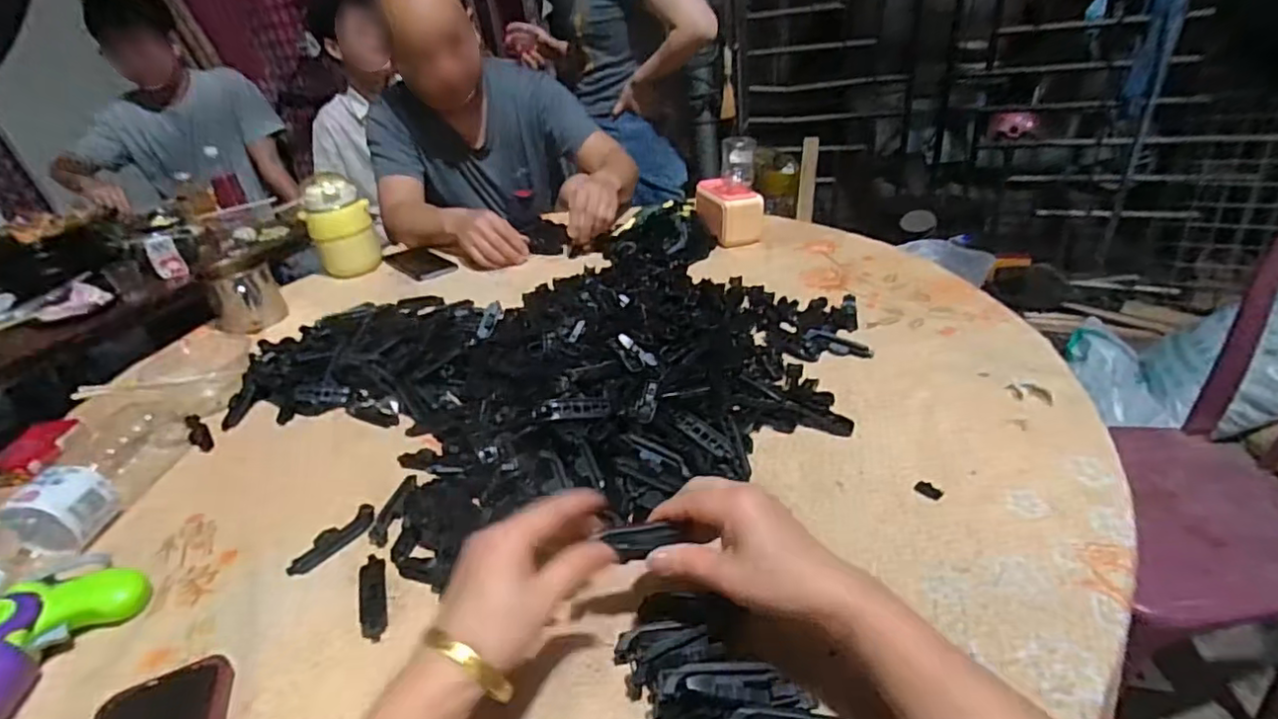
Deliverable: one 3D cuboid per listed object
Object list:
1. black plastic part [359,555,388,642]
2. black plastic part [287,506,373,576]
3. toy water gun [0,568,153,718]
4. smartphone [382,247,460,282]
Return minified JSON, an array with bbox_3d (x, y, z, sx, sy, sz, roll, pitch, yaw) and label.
[{"bbox_3d":[-0.201,0.178,0.448,0.017,0.012,0.070,-17,34,-14],"label":"black plastic part"},{"bbox_3d":[-0.257,0.153,0.500,0.022,0.013,0.076,21,43,36],"label":"black plastic part"},{"bbox_3d":[-0.450,0.199,0.430,0.088,0.051,0.134,6,36,19],"label":"toy water gun"},{"bbox_3d":[-0.389,-0.171,1.049,0.074,0.006,0.182,-32,40,-32],"label":"smartphone"}]

